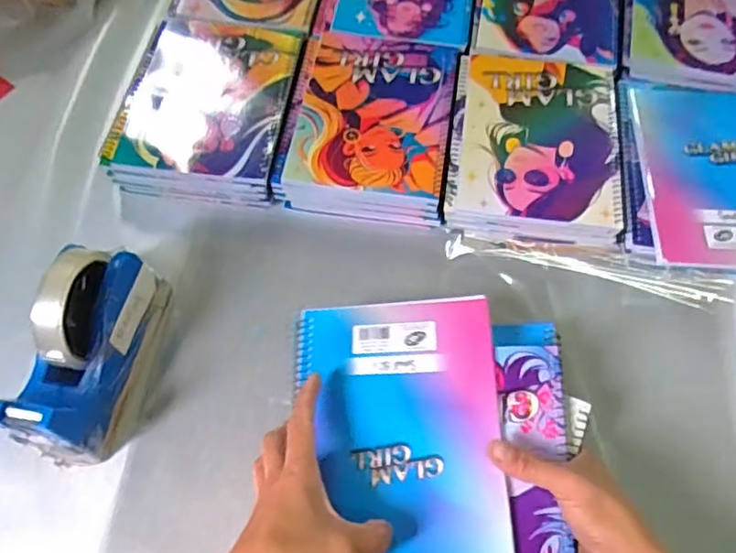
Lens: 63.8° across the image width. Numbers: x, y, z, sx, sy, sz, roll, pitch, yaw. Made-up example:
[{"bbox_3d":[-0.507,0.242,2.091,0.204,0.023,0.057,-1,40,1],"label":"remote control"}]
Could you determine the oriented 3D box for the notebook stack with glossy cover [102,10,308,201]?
[{"bbox_3d":[-0.159,-0.173,0.601,0.161,0.045,0.200,6,64,4],"label":"notebook stack with glossy cover"}]

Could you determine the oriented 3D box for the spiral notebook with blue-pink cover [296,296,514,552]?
[{"bbox_3d":[0.021,0.109,0.423,0.144,0.016,0.194,-2,64,2],"label":"spiral notebook with blue-pink cover"}]

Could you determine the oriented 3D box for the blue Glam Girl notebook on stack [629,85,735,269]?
[{"bbox_3d":[0.332,-0.102,0.548,0.149,0.010,0.205,3,64,2],"label":"blue Glam Girl notebook on stack"}]

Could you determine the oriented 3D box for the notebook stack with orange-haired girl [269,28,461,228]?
[{"bbox_3d":[0.003,-0.154,0.595,0.158,0.040,0.200,8,64,5],"label":"notebook stack with orange-haired girl"}]

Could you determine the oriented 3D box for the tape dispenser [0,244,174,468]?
[{"bbox_3d":[-0.215,0.055,0.458,0.068,0.106,0.163,17,65,9],"label":"tape dispenser"}]

